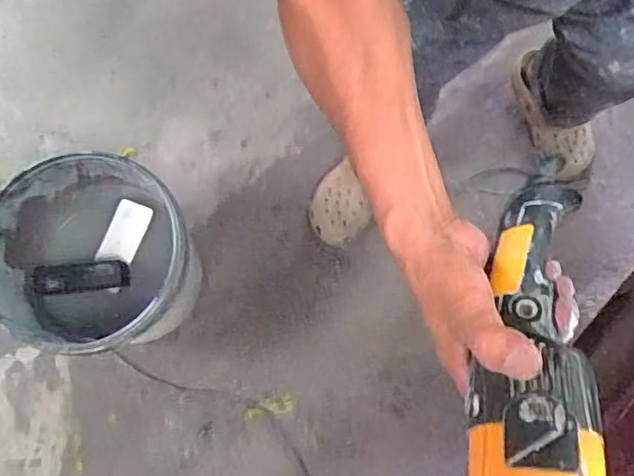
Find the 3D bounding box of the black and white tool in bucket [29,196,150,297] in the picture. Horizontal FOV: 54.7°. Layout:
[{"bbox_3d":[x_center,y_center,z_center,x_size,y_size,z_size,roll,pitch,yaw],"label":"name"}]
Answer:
[{"bbox_3d":[-0.381,0.028,1.099,0.113,0.119,0.216,35,83,5],"label":"black and white tool in bucket"}]

